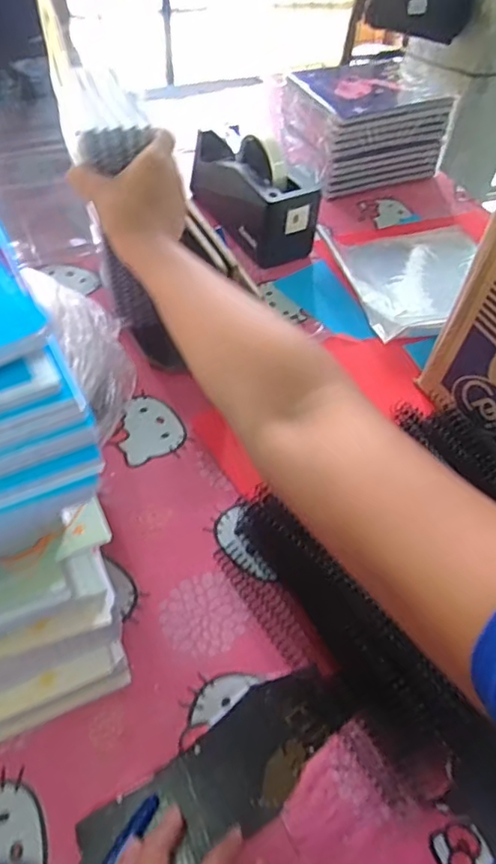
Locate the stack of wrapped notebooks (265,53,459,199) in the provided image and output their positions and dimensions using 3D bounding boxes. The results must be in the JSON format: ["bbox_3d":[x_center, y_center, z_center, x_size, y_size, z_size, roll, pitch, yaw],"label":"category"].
[{"bbox_3d":[0.171,-0.450,0.828,0.204,0.131,0.164,-18,57,-17],"label":"stack of wrapped notebooks"}]

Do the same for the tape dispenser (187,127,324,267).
[{"bbox_3d":[0.002,-0.309,0.711,0.089,0.108,0.198,-21,58,-20],"label":"tape dispenser"}]

